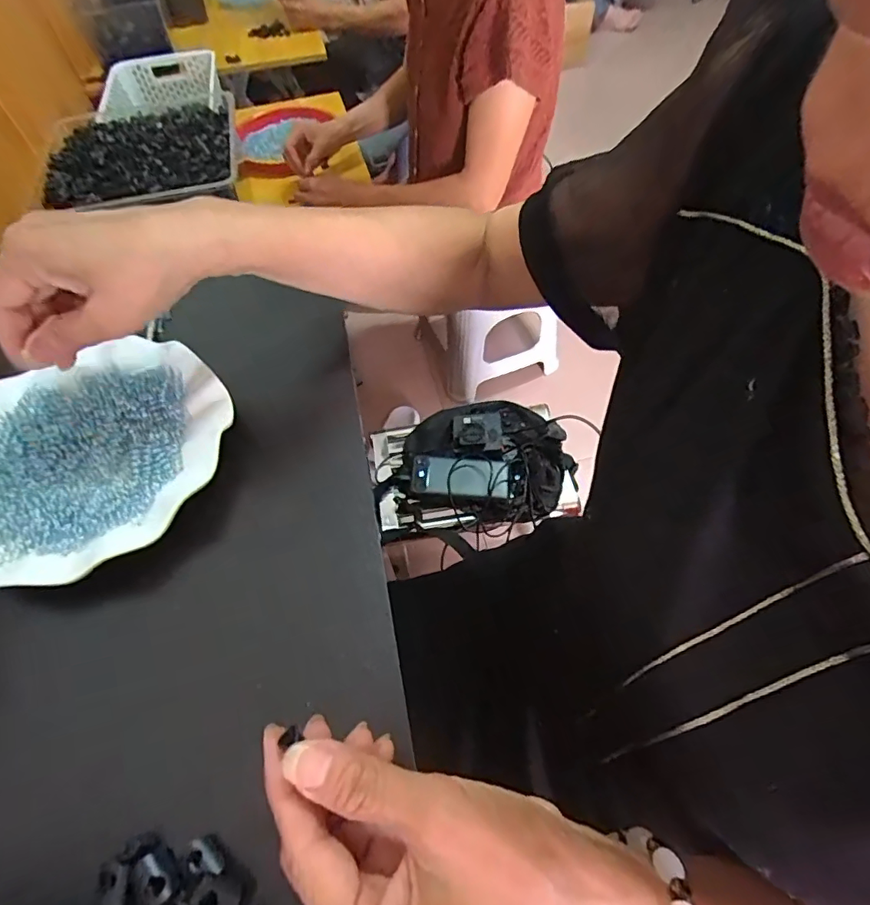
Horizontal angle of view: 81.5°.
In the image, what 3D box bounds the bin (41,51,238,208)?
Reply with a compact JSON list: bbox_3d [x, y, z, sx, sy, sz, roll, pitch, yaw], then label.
[{"bbox_3d":[-0.484,-0.564,0.881,0.264,0.089,0.549,-11,58,-5],"label":"bin"}]

